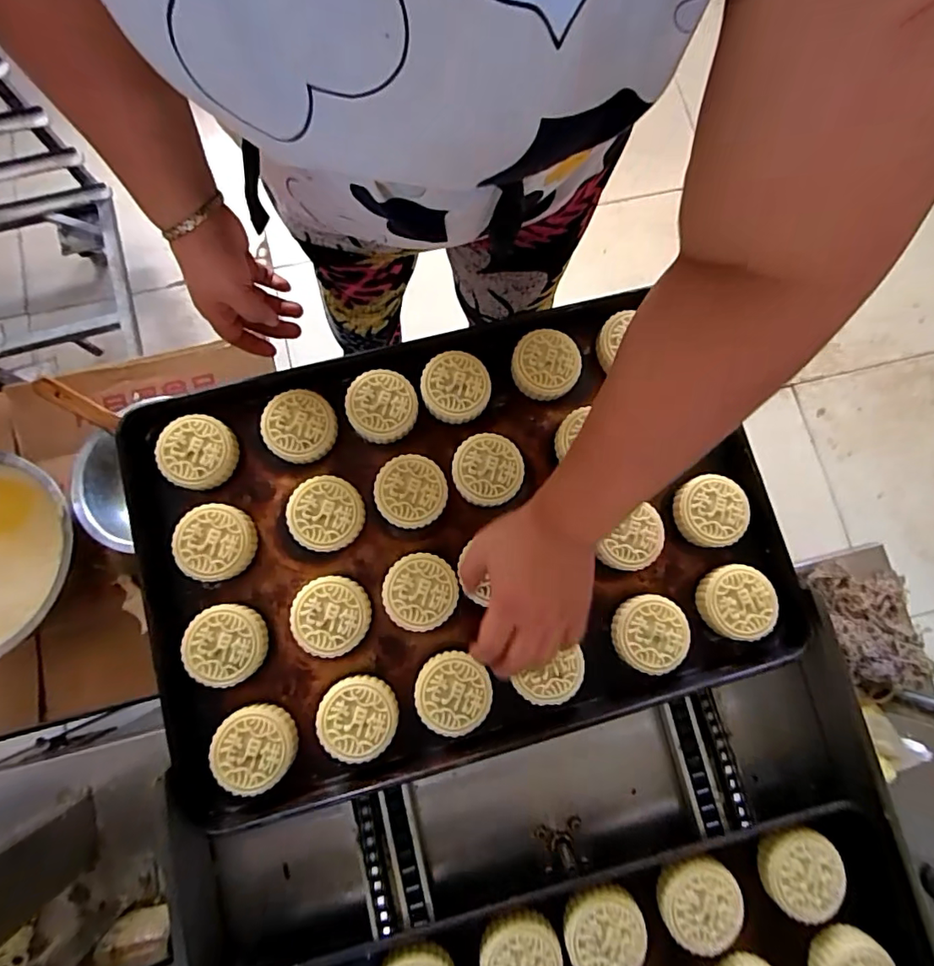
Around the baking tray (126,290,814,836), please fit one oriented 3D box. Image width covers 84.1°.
[{"bbox_3d":[-0.008,0.045,0.508,0.595,0.043,0.403,-15,80,-3],"label":"baking tray"}]

